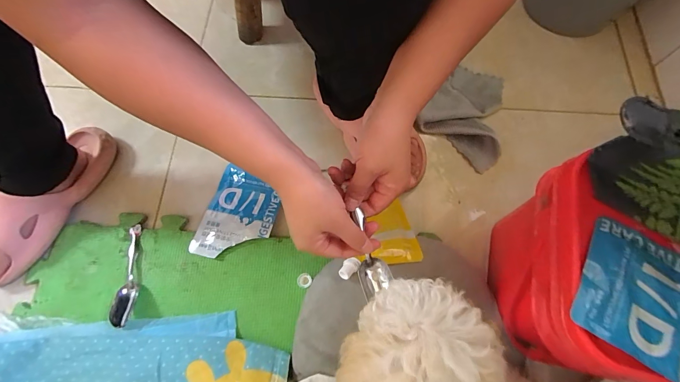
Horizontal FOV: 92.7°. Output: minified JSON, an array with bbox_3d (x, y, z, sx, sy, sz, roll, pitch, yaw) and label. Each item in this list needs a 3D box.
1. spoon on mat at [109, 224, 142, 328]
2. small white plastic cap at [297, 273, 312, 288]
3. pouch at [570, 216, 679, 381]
[{"bbox_3d":[-0.296,0.114,0.453,0.028,0.011,0.141,-5,70,-1],"label":"spoon on mat"},{"bbox_3d":[-0.049,0.125,0.452,0.022,0.012,0.020,32,74,12],"label":"small white plastic cap"},{"bbox_3d":[0.276,0.097,0.263,0.150,0.013,0.109,29,68,17],"label":"pouch"}]

